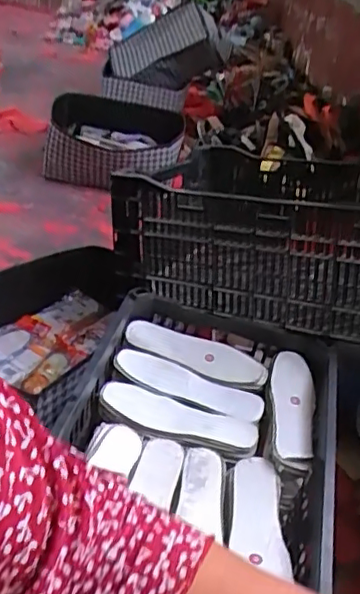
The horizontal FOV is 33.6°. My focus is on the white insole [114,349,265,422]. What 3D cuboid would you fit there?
[{"bbox_3d":[0.011,0.133,0.897,0.232,0.018,0.057,17,38,15],"label":"white insole"}]

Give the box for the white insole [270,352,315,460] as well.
[{"bbox_3d":[0.165,0.156,0.881,0.067,0.012,0.187,14,44,1],"label":"white insole"}]

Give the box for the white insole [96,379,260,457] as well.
[{"bbox_3d":[-0.004,0.170,0.839,0.225,0.017,0.078,15,37,12],"label":"white insole"}]

